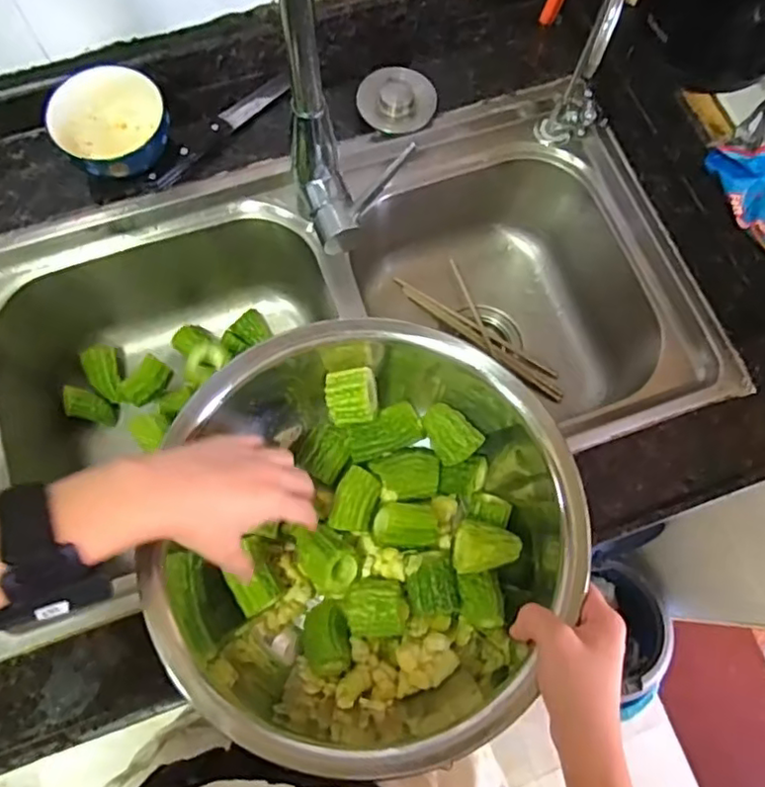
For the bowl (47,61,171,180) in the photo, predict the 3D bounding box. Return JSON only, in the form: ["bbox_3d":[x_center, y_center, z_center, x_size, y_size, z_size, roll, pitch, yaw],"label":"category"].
[{"bbox_3d":[-0.262,-0.260,0.601,0.104,0.079,0.093,-30,76,-10],"label":"bowl"}]

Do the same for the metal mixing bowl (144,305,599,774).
[{"bbox_3d":[-0.013,0.100,0.479,0.304,0.096,0.290,0,73,-1],"label":"metal mixing bowl"}]

